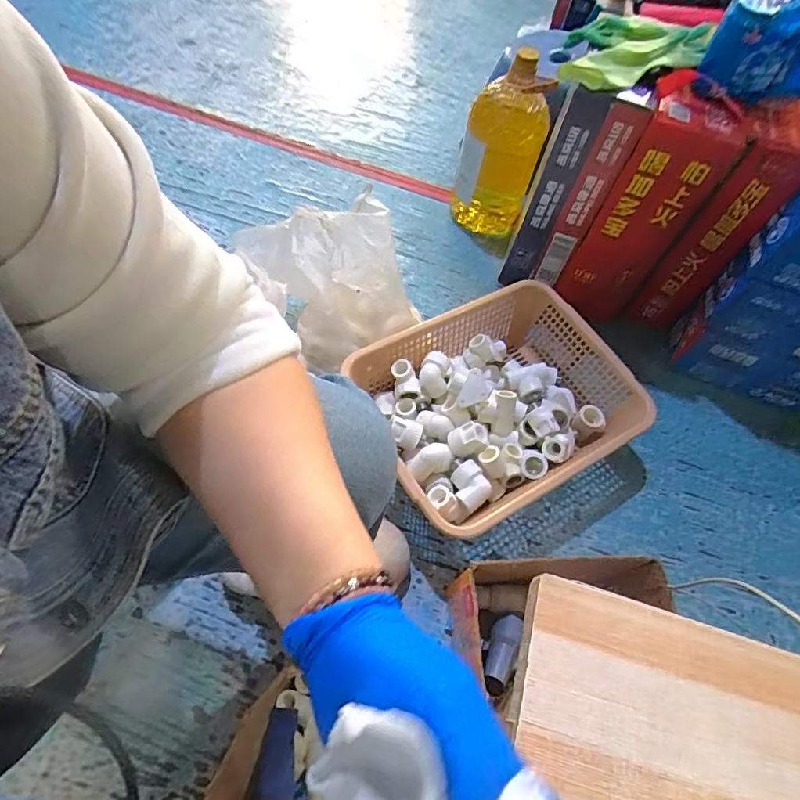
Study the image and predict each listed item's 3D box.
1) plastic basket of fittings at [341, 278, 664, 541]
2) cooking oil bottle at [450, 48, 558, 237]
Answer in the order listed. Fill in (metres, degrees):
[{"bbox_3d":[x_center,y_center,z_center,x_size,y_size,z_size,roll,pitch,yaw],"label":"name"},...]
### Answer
[{"bbox_3d":[0.153,0.018,0.843,0.433,0.150,0.338,-22,66,-20],"label":"plastic basket of fittings"},{"bbox_3d":[0.202,-0.499,1.005,0.157,0.317,0.102,18,60,1],"label":"cooking oil bottle"}]

